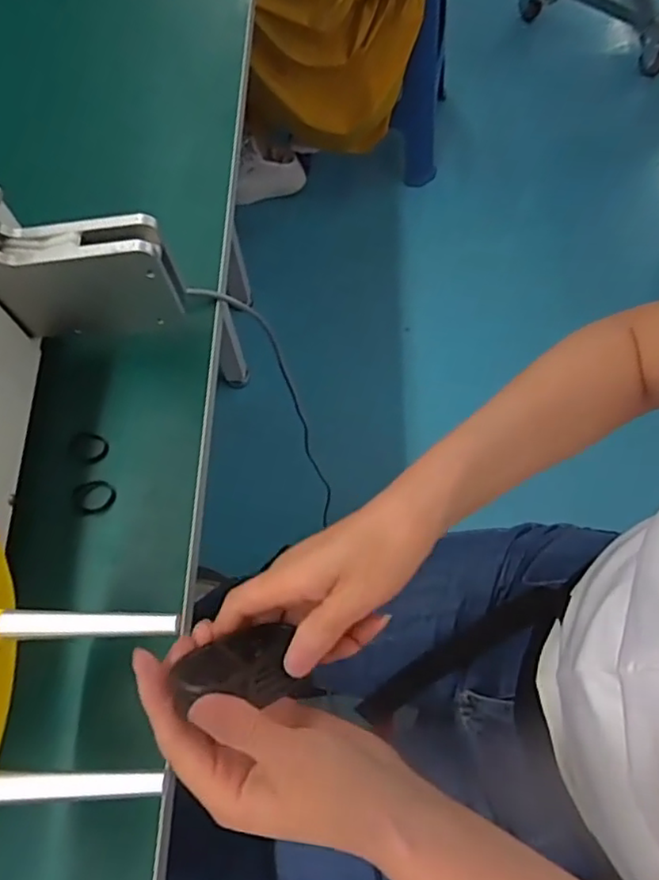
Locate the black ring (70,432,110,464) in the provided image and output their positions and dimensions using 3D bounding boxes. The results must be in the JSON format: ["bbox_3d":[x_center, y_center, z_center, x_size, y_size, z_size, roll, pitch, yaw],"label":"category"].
[{"bbox_3d":[-0.183,0.005,0.460,0.029,0.005,0.023,28,70,14],"label":"black ring"}]

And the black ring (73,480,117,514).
[{"bbox_3d":[-0.171,0.040,0.443,0.027,0.007,0.026,-1,66,2],"label":"black ring"}]

